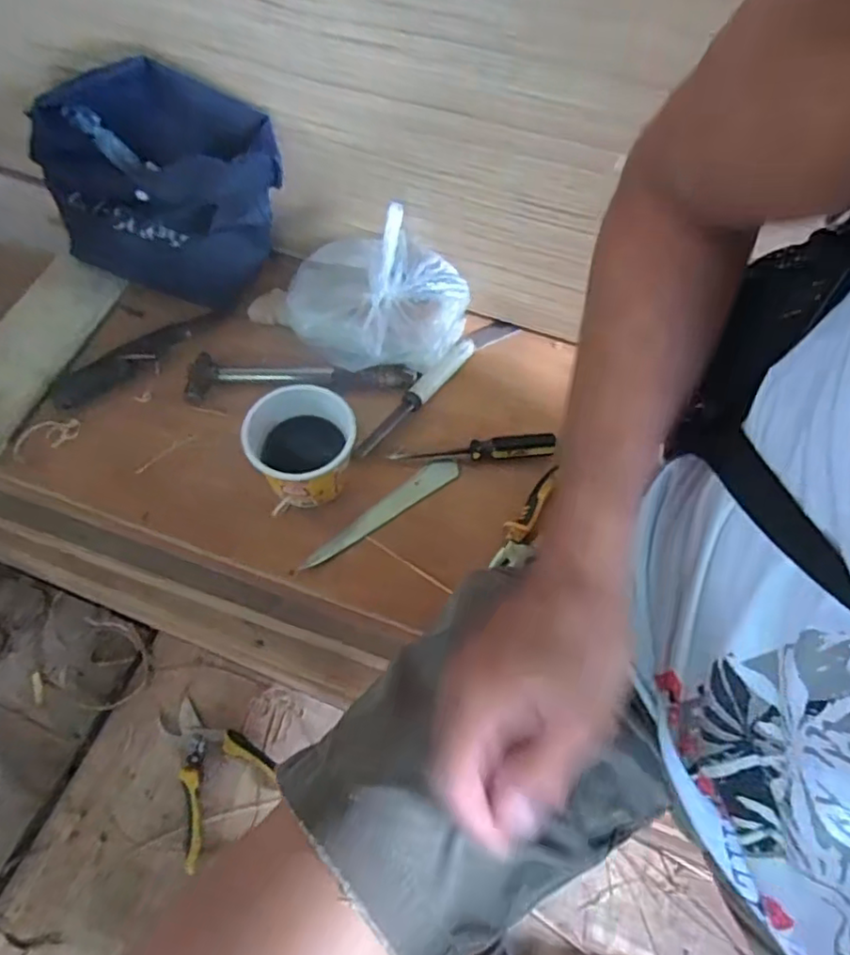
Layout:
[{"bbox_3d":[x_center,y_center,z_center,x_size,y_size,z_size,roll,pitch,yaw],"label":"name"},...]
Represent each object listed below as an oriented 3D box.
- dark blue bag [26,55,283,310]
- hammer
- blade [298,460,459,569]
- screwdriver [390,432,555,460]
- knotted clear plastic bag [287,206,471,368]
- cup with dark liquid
[{"bbox_3d":[-0.269,-0.304,0.653,0.234,0.185,0.127,11,65,0],"label":"dark blue bag"},{"bbox_3d":[-0.128,-0.107,0.647,0.234,0.029,0.056,0,63,-2],"label":"hammer"},{"bbox_3d":[-0.042,0.032,0.593,0.175,0.007,0.026,-32,69,-17],"label":"blade"},{"bbox_3d":[0.048,-0.031,0.614,0.159,0.018,0.025,-1,63,-3],"label":"screwdriver"},{"bbox_3d":[-0.047,-0.194,0.651,0.184,0.095,0.153,29,67,8],"label":"knotted clear plastic bag"},{"bbox_3d":[-0.111,-0.025,0.574,0.094,0.079,0.091,2,65,-4],"label":"cup with dark liquid"}]

